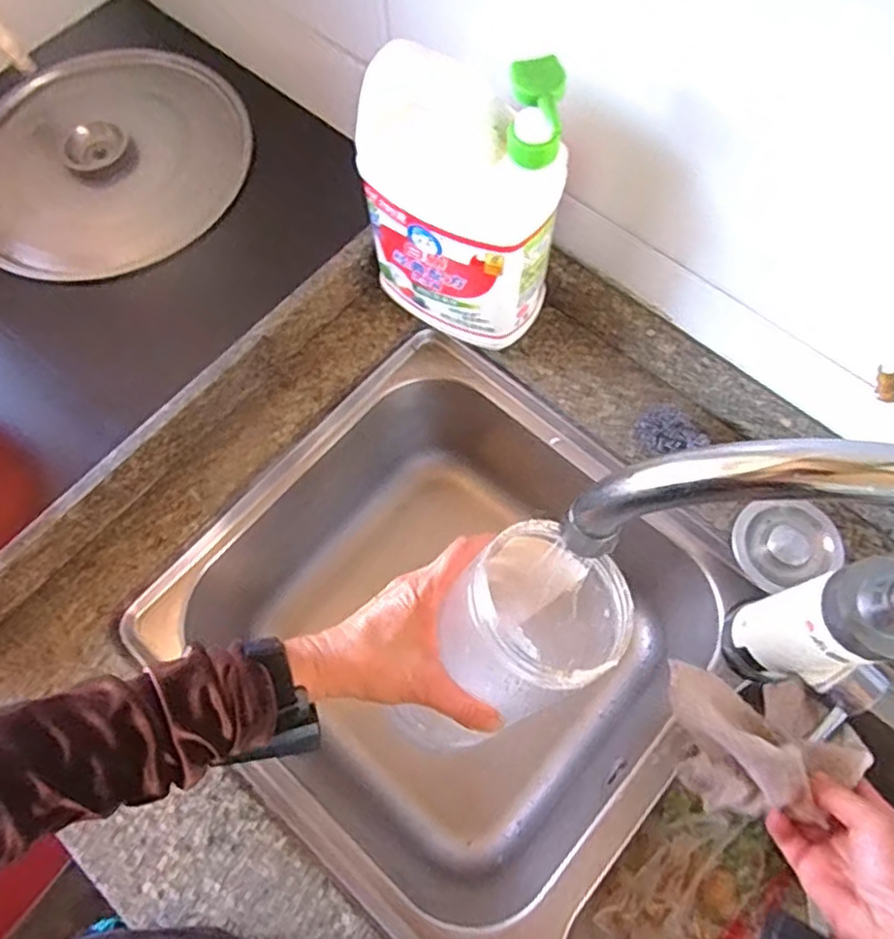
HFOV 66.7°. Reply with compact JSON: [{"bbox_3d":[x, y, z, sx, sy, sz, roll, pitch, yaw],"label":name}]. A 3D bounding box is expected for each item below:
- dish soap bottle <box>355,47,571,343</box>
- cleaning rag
[{"bbox_3d":[0.008,-0.196,0.507,0.149,0.231,0.080,27,73,11],"label":"dish soap bottle"},{"bbox_3d":[0.209,0.184,0.451,0.135,0.086,0.082,5,70,2],"label":"cleaning rag"}]

